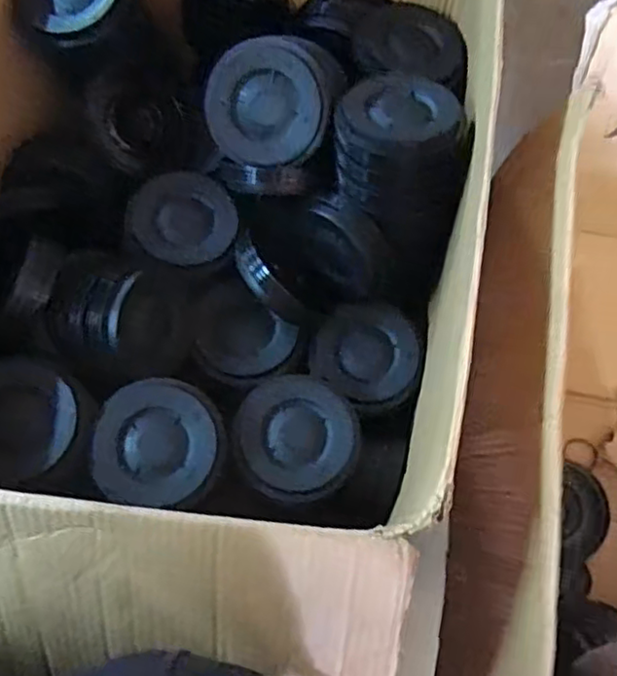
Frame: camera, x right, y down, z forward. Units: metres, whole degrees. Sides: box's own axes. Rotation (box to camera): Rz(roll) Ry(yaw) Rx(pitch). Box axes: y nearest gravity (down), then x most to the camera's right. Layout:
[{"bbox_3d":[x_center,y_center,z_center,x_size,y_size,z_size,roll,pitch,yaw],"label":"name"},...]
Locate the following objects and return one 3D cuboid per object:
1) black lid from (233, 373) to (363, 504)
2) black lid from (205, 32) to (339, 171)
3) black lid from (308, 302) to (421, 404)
[{"bbox_3d":[-0.011,0.094,0.631,0.117,0.016,0.125,1,62,-2],"label":"black lid"},{"bbox_3d":[-0.038,-0.229,0.636,0.116,0.017,0.125,3,118,5],"label":"black lid"},{"bbox_3d":[0.062,0.014,0.688,0.108,0.014,0.101,0,90,-2],"label":"black lid"}]

